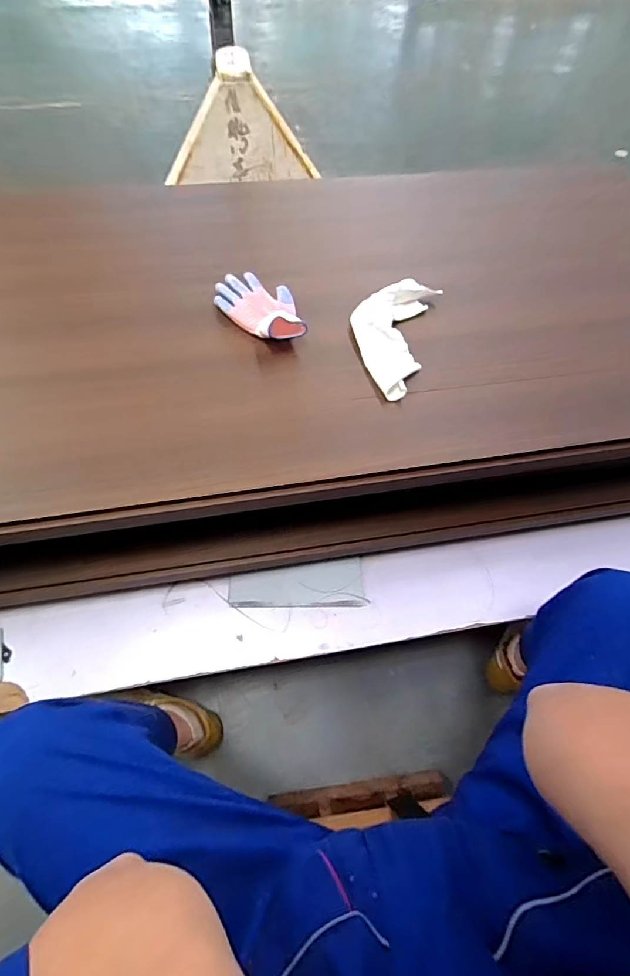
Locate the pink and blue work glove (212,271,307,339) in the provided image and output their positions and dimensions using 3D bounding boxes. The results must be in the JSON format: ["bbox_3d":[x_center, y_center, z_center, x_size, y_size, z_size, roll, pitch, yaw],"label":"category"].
[{"bbox_3d":[-0.086,-0.310,0.733,0.195,0.039,0.110,42,66,17],"label":"pink and blue work glove"}]

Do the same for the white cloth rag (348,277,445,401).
[{"bbox_3d":[0.119,-0.251,0.717,0.119,0.027,0.242,12,61,2],"label":"white cloth rag"}]

